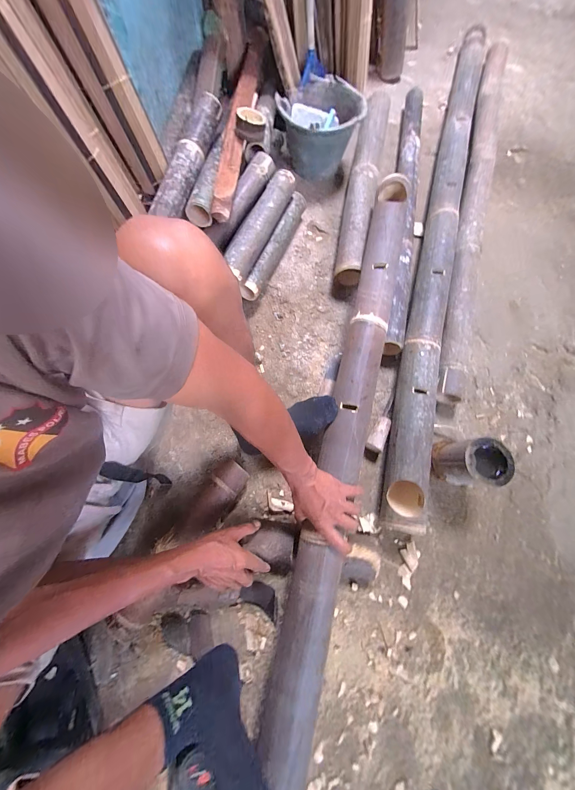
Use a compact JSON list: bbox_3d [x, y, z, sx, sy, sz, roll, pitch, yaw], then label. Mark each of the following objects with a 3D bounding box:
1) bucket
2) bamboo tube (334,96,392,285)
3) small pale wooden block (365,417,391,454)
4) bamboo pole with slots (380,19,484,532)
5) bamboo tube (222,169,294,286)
[{"bbox_3d":[0.099,-0.834,0.877,0.233,0.174,0.234,0,73,-1],"label":"bucket"},{"bbox_3d":[0.237,-0.657,0.862,0.088,0.111,0.720,13,73,3],"label":"bamboo tube"},{"bbox_3d":[0.218,0.094,0.656,0.039,0.043,0.085,26,72,6],"label":"small pale wooden block"},{"bbox_3d":[0.456,-0.506,0.820,0.097,0.094,1.713,15,73,4],"label":"bamboo pole with slots"},{"bbox_3d":[-0.073,-0.453,0.720,0.062,0.050,0.357,21,72,5],"label":"bamboo tube"}]

